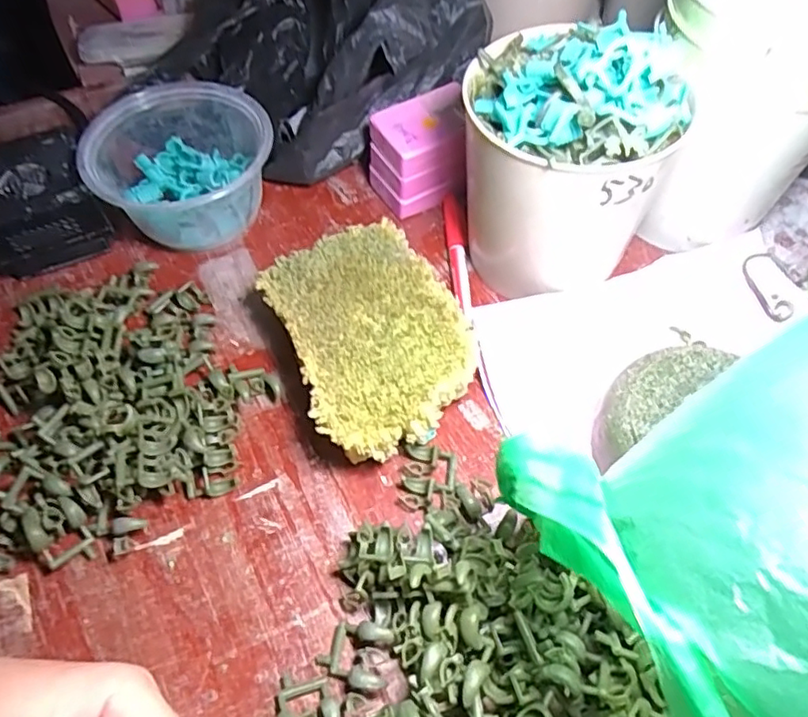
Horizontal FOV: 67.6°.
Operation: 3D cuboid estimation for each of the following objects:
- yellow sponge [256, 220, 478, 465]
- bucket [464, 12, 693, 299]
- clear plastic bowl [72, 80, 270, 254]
[{"bbox_3d":[-0.021,-0.012,0.344,0.098,0.043,0.138,-23,61,-13],"label":"yellow sponge"},{"bbox_3d":[0.082,-0.105,0.336,0.110,0.141,0.108,0,58,0],"label":"bucket"},{"bbox_3d":[-0.141,-0.120,0.399,0.110,0.067,0.111,0,58,0],"label":"clear plastic bowl"}]

